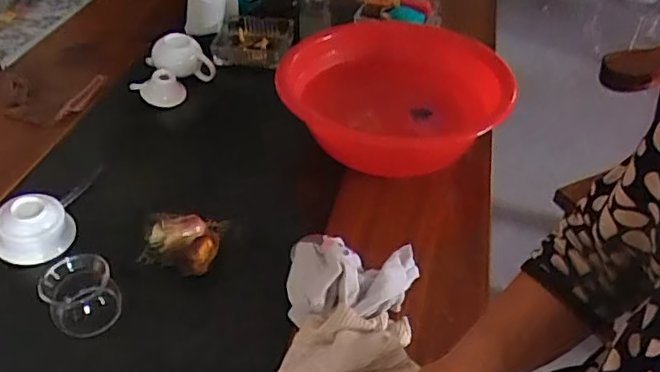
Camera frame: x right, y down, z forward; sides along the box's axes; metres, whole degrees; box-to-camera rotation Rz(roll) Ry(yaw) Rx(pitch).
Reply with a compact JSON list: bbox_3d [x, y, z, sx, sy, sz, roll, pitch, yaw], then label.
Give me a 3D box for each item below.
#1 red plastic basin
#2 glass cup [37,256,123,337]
[{"bbox_3d":[0.078,-0.117,0.795,0.266,0.096,0.285,1,41,0],"label":"red plastic basin"},{"bbox_3d":[-0.244,0.106,0.573,0.066,0.052,0.057,-23,45,-25],"label":"glass cup"}]

